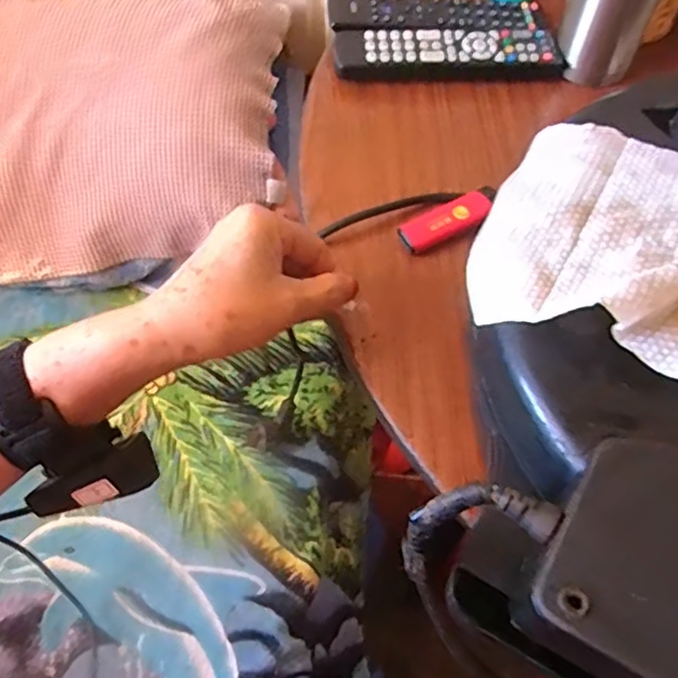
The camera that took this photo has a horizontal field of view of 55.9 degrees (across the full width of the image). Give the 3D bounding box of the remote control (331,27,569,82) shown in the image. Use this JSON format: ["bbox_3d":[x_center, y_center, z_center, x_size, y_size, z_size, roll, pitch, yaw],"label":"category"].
[{"bbox_3d":[0.093,-0.244,0.545,0.192,0.018,0.045,-1,61,-3],"label":"remote control"}]

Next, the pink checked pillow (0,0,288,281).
[{"bbox_3d":[-0.406,-0.239,0.735,0.659,0.155,0.315,-2,61,-3],"label":"pink checked pillow"}]

